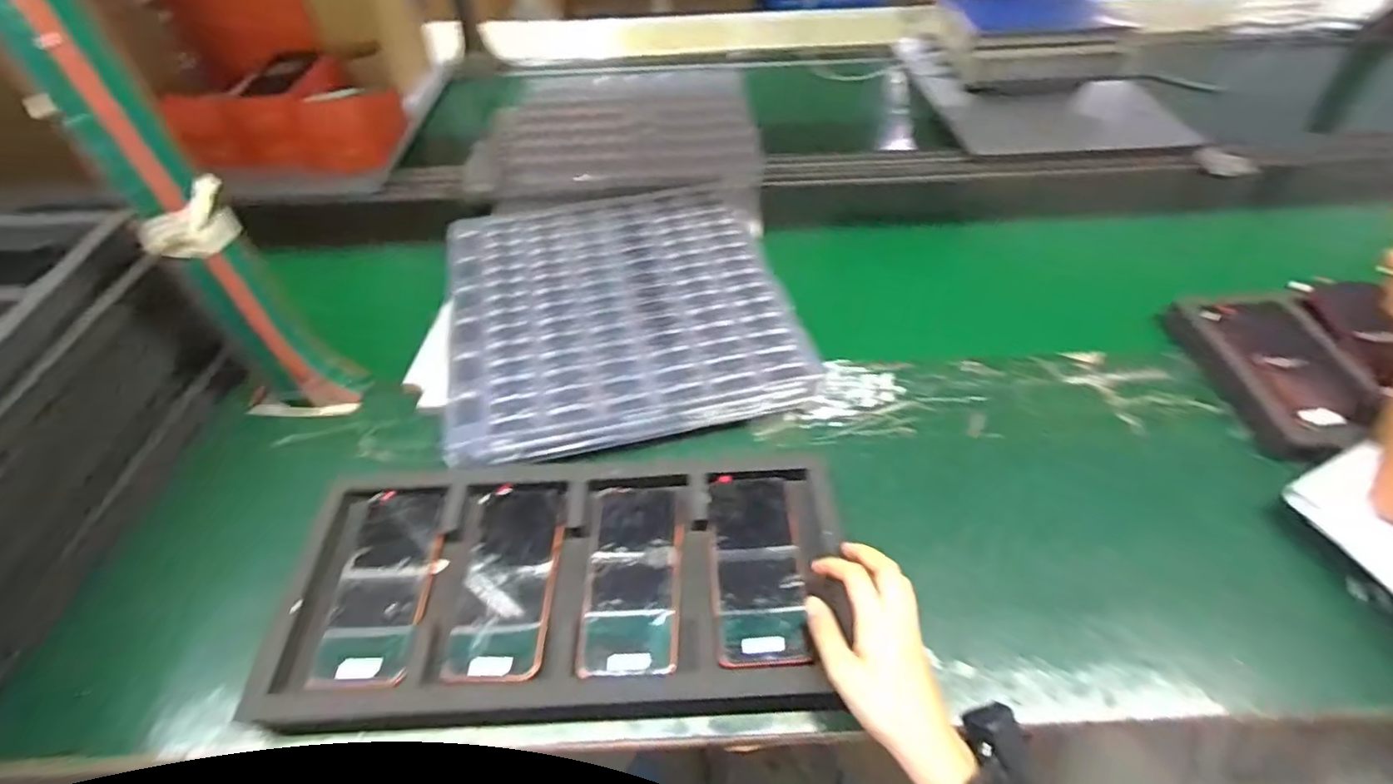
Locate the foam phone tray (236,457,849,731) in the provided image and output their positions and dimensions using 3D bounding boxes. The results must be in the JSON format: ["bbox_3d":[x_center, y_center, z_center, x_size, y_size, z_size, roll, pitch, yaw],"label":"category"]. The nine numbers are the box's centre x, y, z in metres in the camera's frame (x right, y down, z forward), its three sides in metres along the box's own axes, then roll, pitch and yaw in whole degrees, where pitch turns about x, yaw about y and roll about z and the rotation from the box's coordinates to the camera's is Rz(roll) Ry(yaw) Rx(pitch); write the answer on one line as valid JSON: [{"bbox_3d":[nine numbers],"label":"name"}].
[{"bbox_3d":[-0.111,0.165,0.548,0.473,0.026,0.225,-2,49,-1],"label":"foam phone tray"}]

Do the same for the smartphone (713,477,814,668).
[{"bbox_3d":[0.053,0.152,0.545,0.074,0.011,0.169,-2,49,-1],"label":"smartphone"}]

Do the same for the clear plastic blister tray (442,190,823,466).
[{"bbox_3d":[-0.098,-0.110,0.744,0.384,0.033,0.403,-11,49,-9],"label":"clear plastic blister tray"}]

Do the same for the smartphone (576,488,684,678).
[{"bbox_3d":[-0.054,0.159,0.541,0.079,0.010,0.164,1,49,2],"label":"smartphone"}]

